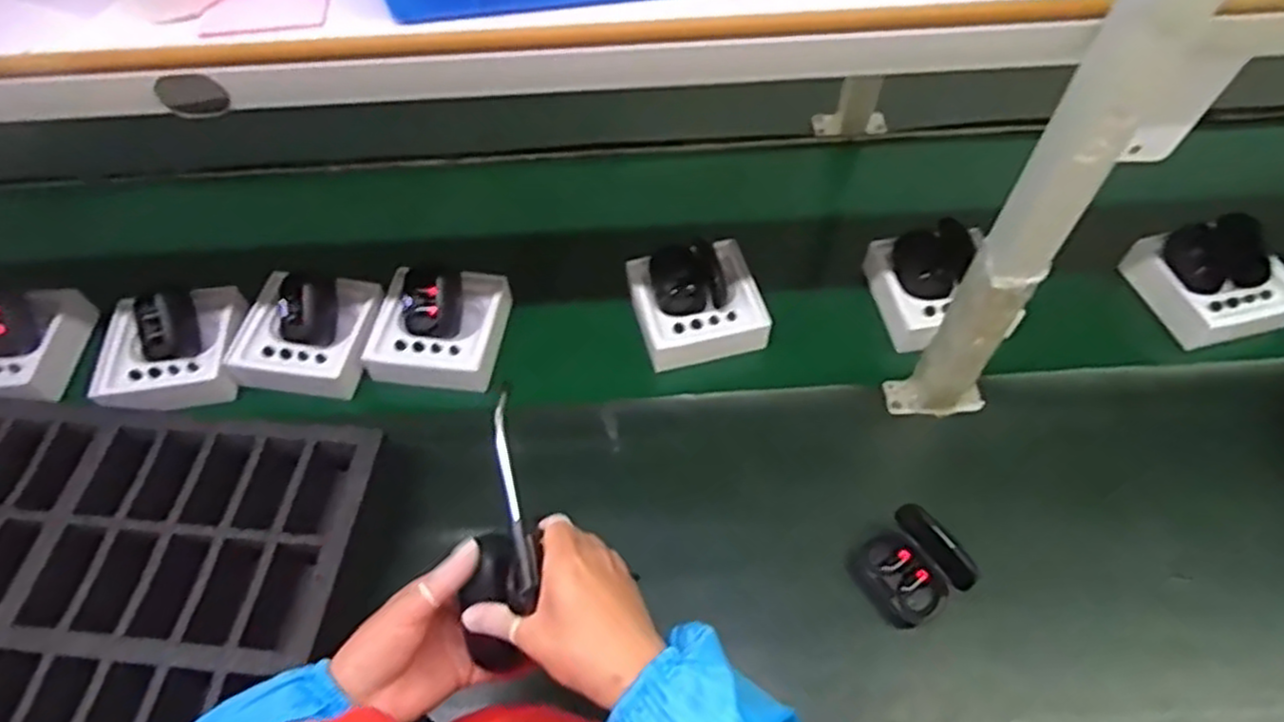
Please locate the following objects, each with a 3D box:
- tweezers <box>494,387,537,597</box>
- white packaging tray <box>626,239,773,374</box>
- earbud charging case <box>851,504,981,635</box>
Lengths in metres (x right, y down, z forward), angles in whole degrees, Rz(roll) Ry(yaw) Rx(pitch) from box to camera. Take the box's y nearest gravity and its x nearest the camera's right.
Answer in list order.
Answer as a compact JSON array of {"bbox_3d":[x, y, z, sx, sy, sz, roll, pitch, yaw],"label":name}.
[{"bbox_3d":[-0.085,0.078,0.479,0.013,0.014,0.142,-10,60,-9],"label":"tweezers"},{"bbox_3d":[0.063,-0.065,0.865,0.143,0.047,0.137,-11,57,-9],"label":"white packaging tray"},{"bbox_3d":[0.248,0.197,0.695,0.070,0.089,0.087,-27,61,-19],"label":"earbud charging case"}]

